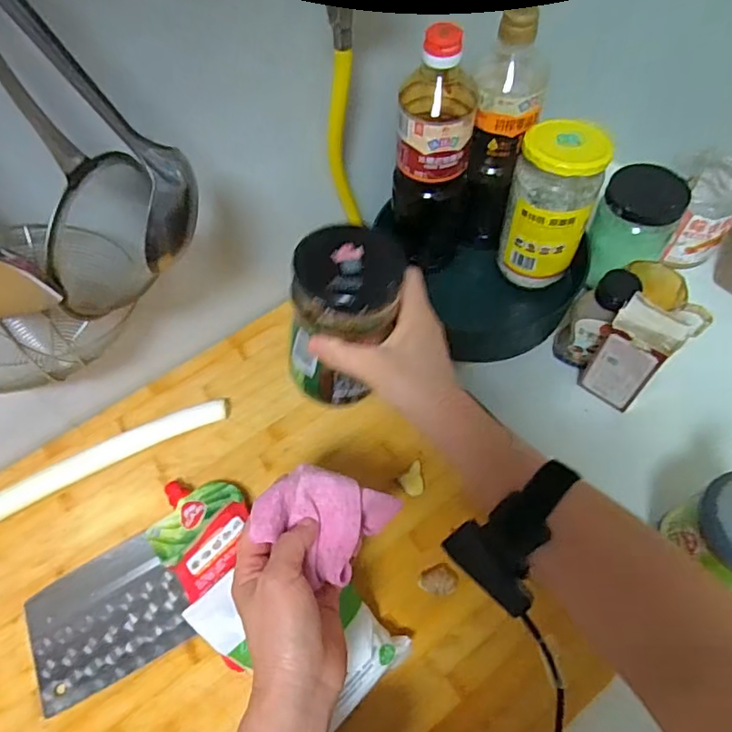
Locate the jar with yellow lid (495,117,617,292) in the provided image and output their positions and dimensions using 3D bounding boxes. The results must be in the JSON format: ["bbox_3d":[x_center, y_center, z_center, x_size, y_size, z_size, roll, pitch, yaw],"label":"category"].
[{"bbox_3d":[0.198,-0.167,0.589,0.084,0.169,0.081,-1,59,2],"label":"jar with yellow lid"}]

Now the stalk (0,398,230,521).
[{"bbox_3d":[-0.275,0.092,0.567,0.267,0.018,0.038,-26,61,-10],"label":"stalk"}]

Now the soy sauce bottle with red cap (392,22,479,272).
[{"bbox_3d":[0.073,-0.208,0.572,0.085,0.262,0.094,7,60,9],"label":"soy sauce bottle with red cap"}]

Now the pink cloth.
[{"bbox_3d":[-0.031,0.109,0.404,0.078,0.050,0.080,27,65,19],"label":"pink cloth"}]

